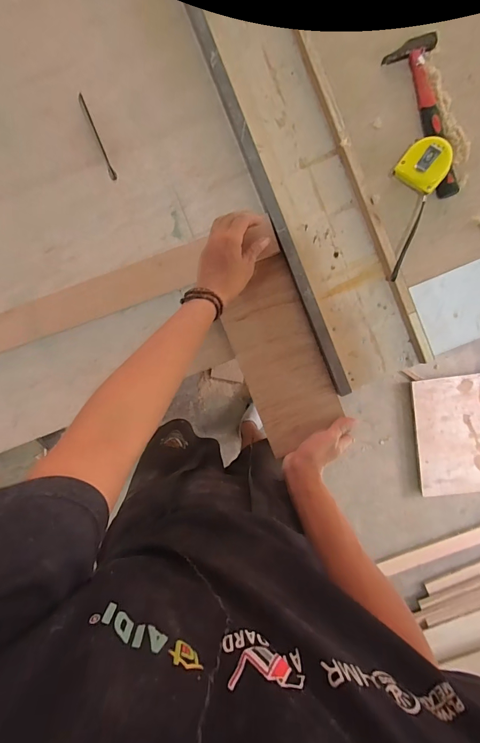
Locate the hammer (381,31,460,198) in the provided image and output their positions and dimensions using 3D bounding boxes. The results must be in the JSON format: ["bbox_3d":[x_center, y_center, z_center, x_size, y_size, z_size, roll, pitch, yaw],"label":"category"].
[{"bbox_3d":[0.284,-0.391,0.544,0.075,0.026,0.240,-10,93,4],"label":"hammer"}]

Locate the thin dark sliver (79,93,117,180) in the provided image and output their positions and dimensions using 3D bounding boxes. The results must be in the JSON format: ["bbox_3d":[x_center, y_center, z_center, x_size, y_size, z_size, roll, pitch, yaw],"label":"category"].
[{"bbox_3d":[-0.236,-0.389,0.578,0.012,0.005,0.141,-20,92,7],"label":"thin dark sliver"}]

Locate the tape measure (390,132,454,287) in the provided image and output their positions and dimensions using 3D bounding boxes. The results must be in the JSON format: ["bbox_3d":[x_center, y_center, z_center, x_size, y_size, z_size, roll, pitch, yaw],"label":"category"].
[{"bbox_3d":[0.250,-0.251,0.542,0.068,0.051,0.207,26,95,2],"label":"tape measure"}]

